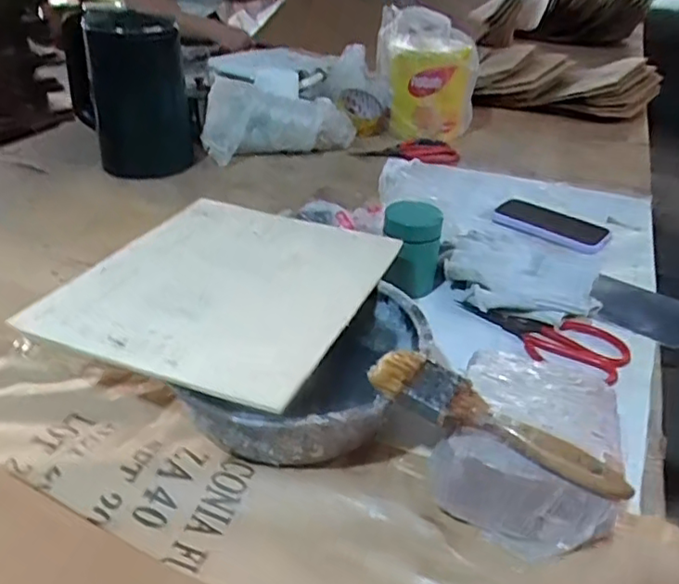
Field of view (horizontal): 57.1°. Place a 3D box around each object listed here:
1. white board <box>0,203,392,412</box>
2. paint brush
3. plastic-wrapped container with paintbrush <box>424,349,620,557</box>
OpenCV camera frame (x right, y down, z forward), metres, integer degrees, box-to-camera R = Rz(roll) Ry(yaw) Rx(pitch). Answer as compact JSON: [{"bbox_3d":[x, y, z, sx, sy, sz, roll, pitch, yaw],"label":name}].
[{"bbox_3d":[-0.097,-0.011,0.556,0.230,0.009,0.279,15,32,16],"label":"white board"},{"bbox_3d":[0.098,0.086,0.404,0.171,0.012,0.040,30,55,24],"label":"paint brush"},{"bbox_3d":[0.142,0.108,0.458,0.120,0.059,0.154,15,34,18],"label":"plastic-wrapped container with paintbrush"}]

